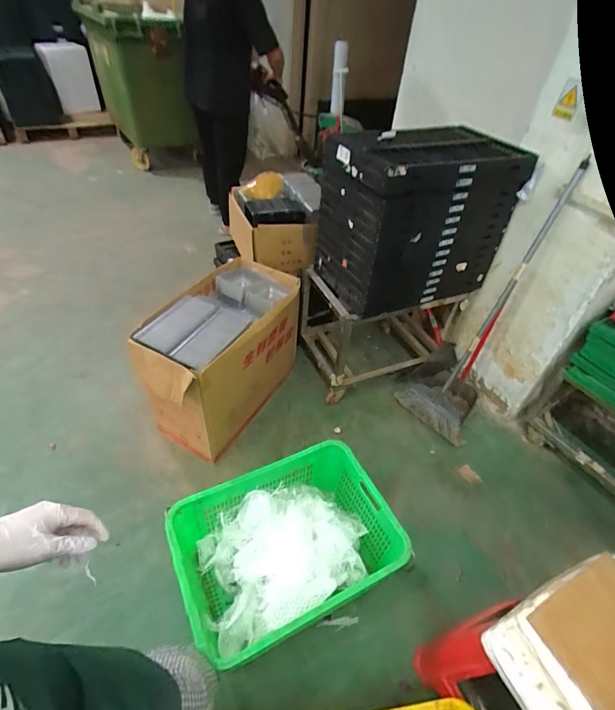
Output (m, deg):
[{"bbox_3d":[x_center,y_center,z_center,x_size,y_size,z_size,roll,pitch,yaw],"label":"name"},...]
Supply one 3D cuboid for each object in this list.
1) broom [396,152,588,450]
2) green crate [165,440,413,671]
[{"bbox_3d":[0.591,-0.141,1.448,0.294,0.967,0.320,18,45,13],"label":"broom"},{"bbox_3d":[-0.057,0.552,1.141,0.583,0.244,0.428,-15,47,-20],"label":"green crate"}]

